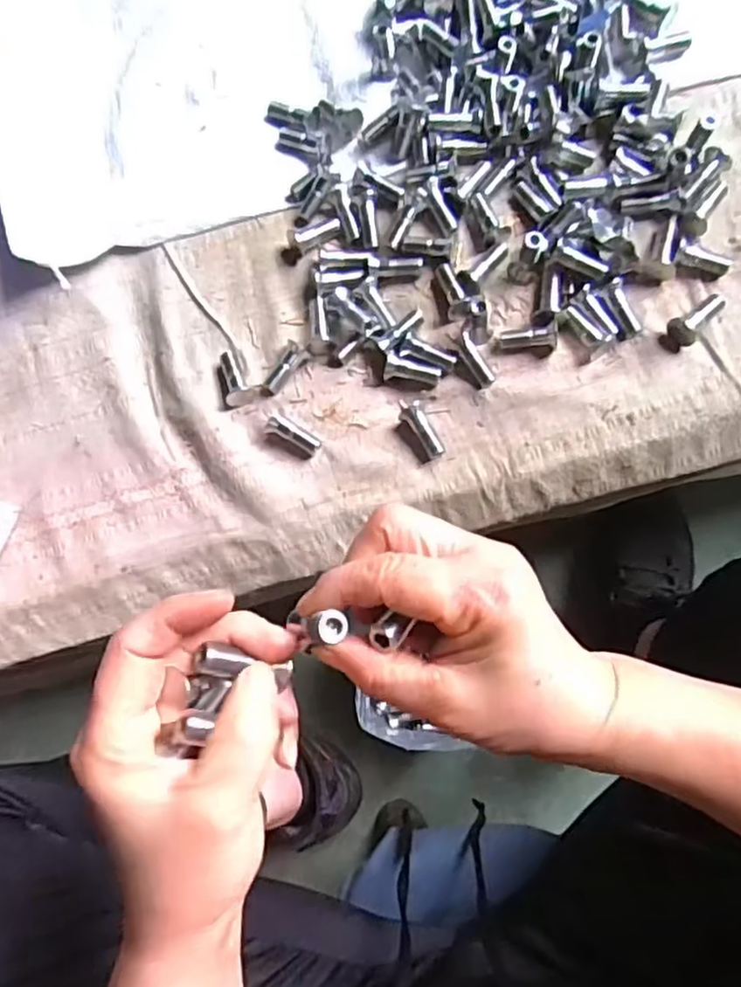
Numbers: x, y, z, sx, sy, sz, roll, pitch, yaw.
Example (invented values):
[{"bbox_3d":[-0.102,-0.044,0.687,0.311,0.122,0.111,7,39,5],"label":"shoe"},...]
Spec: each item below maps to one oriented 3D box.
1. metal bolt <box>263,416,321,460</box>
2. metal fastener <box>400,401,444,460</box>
[{"bbox_3d":[-0.049,-0.037,0.428,0.035,0.012,0.016,32,86,10],"label":"metal bolt"},{"bbox_3d":[0.031,-0.042,0.418,0.014,0.012,0.044,-30,79,1],"label":"metal fastener"}]

